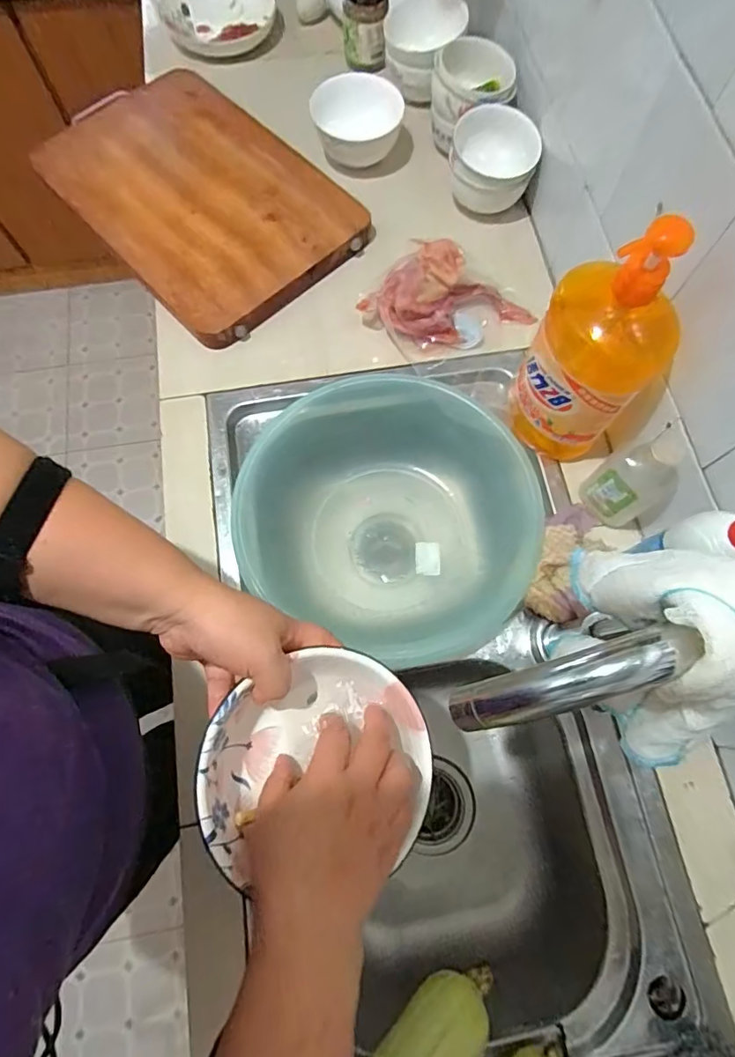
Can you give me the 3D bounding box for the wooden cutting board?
[{"bbox_3d":[-0.238,-0.462,0.689,0.291,0.045,0.442,-41,77,-12],"label":"wooden cutting board"}]

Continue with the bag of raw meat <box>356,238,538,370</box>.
[{"bbox_3d":[0.097,-0.280,0.621,0.168,0.063,0.157,-41,77,-12],"label":"bag of raw meat"}]

